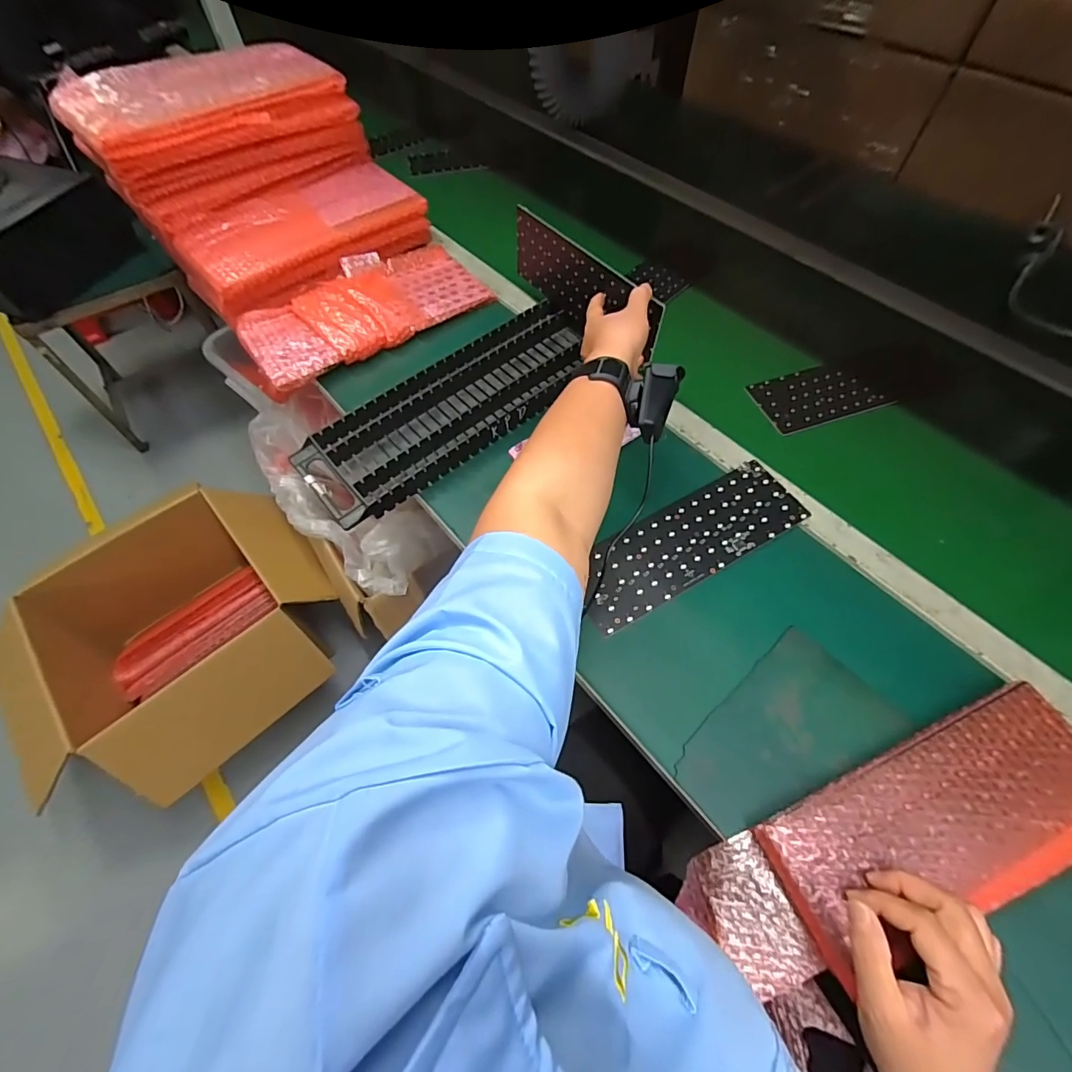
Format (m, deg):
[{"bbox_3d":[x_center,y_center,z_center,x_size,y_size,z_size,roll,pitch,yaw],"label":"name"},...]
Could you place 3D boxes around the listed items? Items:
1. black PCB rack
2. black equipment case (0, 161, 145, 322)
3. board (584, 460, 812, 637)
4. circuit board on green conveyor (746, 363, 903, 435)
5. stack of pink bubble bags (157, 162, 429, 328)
[{"bbox_3d":[-0.097,-0.170,0.630,0.414,0.035,0.150,-39,67,-19],"label":"black PCB rack"},{"bbox_3d":[-1.306,-0.759,1.231,0.326,0.186,0.383,19,62,12],"label":"black equipment case"},{"bbox_3d":[0.166,0.004,0.533,0.274,0.006,0.088,-28,63,-14],"label":"board"},{"bbox_3d":[0.378,-0.189,0.653,0.168,0.007,0.092,-18,61,-9],"label":"circuit board on green conveyor"},{"bbox_3d":[-0.357,-0.470,0.763,0.363,0.074,0.162,-37,66,-19],"label":"stack of pink bubble bags"}]

